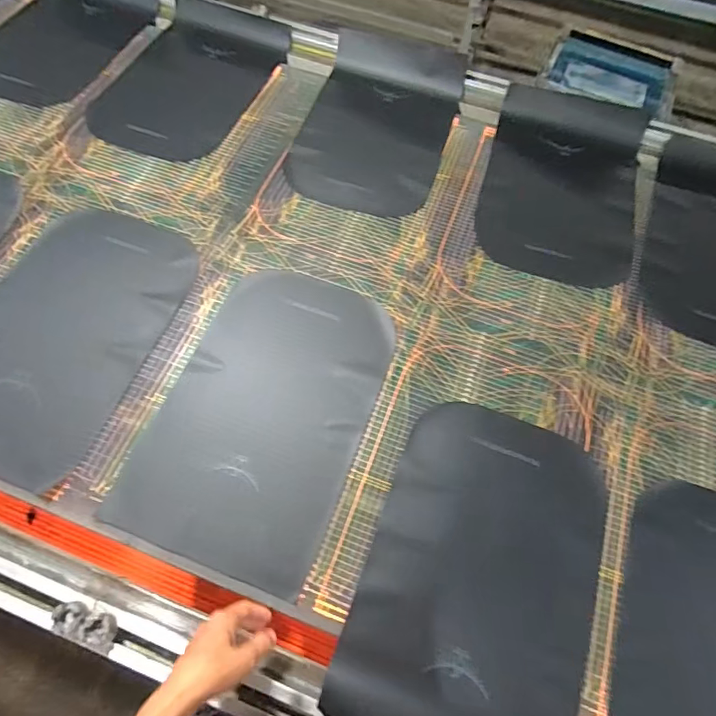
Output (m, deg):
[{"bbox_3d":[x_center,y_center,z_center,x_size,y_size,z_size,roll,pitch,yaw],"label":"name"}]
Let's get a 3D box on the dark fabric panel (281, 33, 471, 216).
[{"bbox_3d":[0.050,-0.560,1.086,0.324,0.044,0.546,16,64,5],"label":"dark fabric panel"}]

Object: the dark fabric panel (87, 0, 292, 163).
[{"bbox_3d":[-0.391,-0.679,1.135,0.317,0.058,0.539,19,65,7],"label":"dark fabric panel"}]

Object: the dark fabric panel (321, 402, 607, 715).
[{"bbox_3d":[0.175,0.317,0.672,0.319,0.056,0.474,19,63,9],"label":"dark fabric panel"}]

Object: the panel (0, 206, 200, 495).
[{"bbox_3d":[-0.517,-0.067,0.805,0.336,0.049,0.497,17,64,6],"label":"panel"}]

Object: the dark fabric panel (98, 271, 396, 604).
[{"bbox_3d":[-0.145,0.071,0.768,0.321,0.029,0.493,19,65,6],"label":"dark fabric panel"}]

